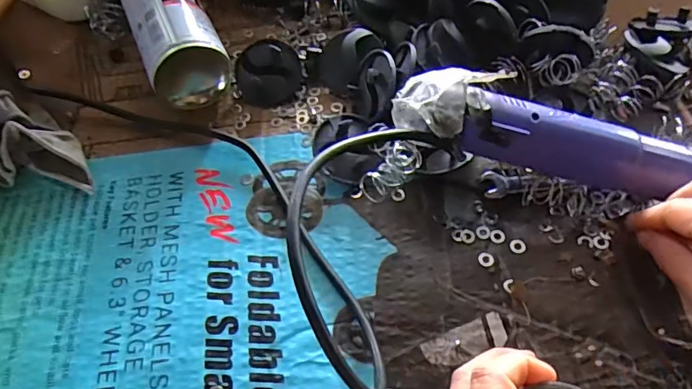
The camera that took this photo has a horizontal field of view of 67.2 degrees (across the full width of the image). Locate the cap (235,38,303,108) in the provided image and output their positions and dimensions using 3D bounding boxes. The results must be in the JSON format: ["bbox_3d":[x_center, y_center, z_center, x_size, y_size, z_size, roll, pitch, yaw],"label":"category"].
[{"bbox_3d":[-0.066,-0.104,0.447,0.054,0.015,0.056,-7,84,0],"label":"cap"}]

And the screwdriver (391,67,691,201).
[{"bbox_3d":[0.134,-0.039,0.336,0.202,0.037,0.046,15,59,-3],"label":"screwdriver"}]

